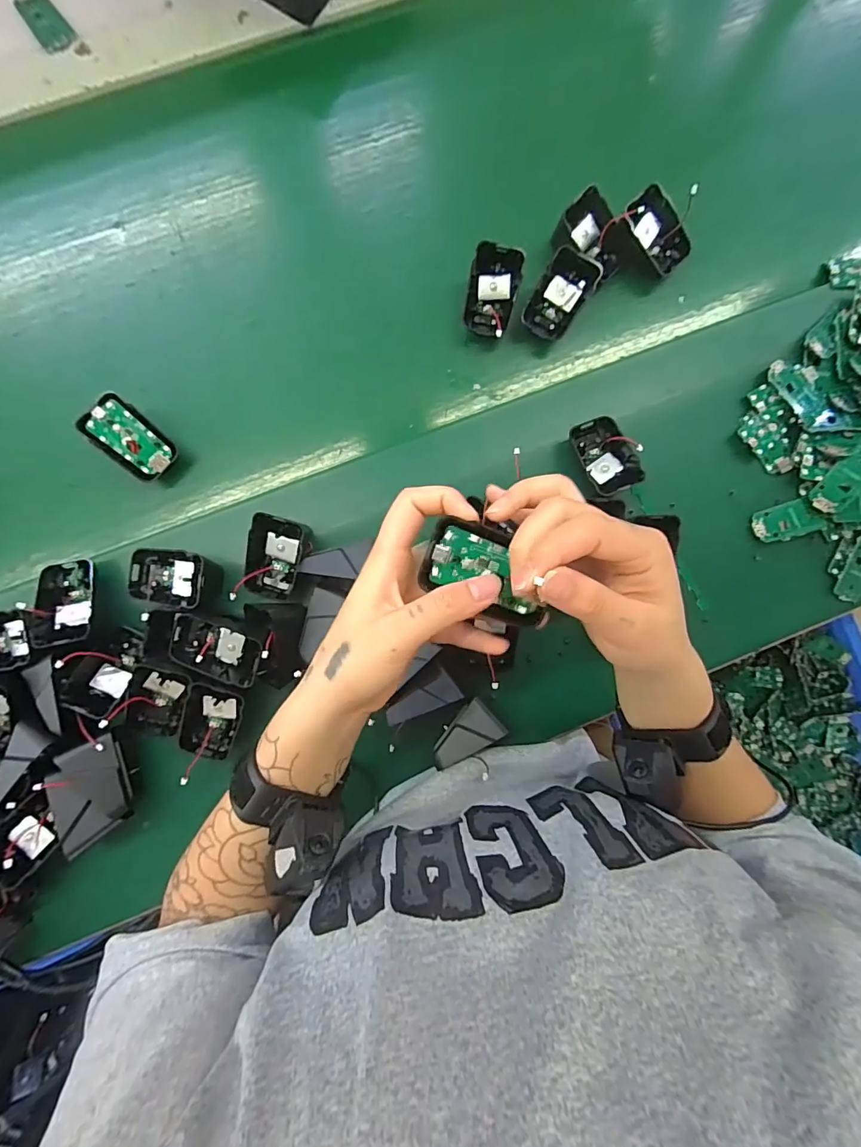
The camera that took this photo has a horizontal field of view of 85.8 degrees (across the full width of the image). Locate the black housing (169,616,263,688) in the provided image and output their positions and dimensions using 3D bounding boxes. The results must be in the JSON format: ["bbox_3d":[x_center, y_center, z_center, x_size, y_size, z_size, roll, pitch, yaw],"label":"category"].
[{"bbox_3d":[-0.167,0.061,0.359,0.073,0.021,0.039,18,86,-2],"label":"black housing"}]

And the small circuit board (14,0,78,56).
[{"bbox_3d":[-0.350,-0.501,0.420,0.031,0.004,0.062,-38,89,-3],"label":"small circuit board"}]

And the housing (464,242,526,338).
[{"bbox_3d":[0.055,-0.248,0.414,0.043,0.044,0.061,9,87,-1],"label":"housing"}]

